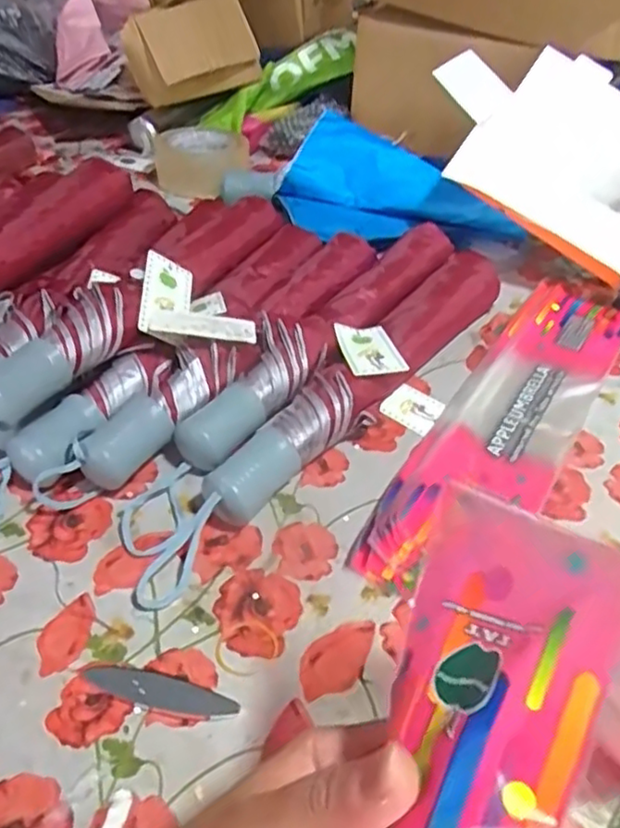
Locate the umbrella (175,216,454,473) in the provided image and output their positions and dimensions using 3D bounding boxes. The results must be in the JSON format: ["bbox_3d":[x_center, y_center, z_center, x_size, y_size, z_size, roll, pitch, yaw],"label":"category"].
[{"bbox_3d":[0.018,-0.068,0.538,0.061,0.046,0.340,30,49,27],"label":"umbrella"}]

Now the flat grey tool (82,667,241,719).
[{"bbox_3d":[-0.076,0.139,0.333,0.079,0.004,0.018,10,43,8],"label":"flat grey tool"}]

